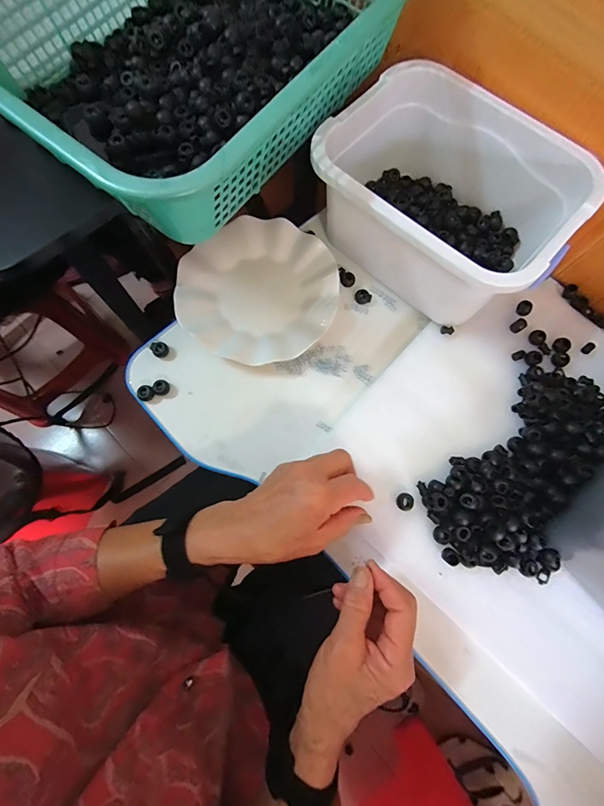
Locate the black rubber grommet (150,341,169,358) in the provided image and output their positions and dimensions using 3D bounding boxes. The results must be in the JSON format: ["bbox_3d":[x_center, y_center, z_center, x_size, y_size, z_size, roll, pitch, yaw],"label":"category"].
[{"bbox_3d":[-0.163,-0.062,0.413,0.019,0.015,0.017,44,81,7],"label":"black rubber grommet"}]

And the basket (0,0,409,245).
[{"bbox_3d":[-0.094,-0.339,0.330,0.292,0.087,0.380,39,78,7],"label":"basket"}]

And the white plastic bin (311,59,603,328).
[{"bbox_3d":[0.147,-0.218,0.397,0.248,0.115,0.188,40,81,8],"label":"white plastic bin"}]

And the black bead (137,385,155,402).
[{"bbox_3d":[-0.172,-0.011,0.398,0.015,0.012,0.016,0,79,-1],"label":"black bead"}]

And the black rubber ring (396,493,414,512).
[{"bbox_3d":[0.107,0.102,0.372,0.018,0.007,0.017,0,79,-1],"label":"black rubber ring"}]

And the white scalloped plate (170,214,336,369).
[{"bbox_3d":[-0.051,-0.132,0.426,0.179,0.018,0.174,0,79,-1],"label":"white scalloped plate"}]

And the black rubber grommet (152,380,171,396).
[{"bbox_3d":[-0.155,-0.017,0.401,0.016,0.011,0.017,0,79,-1],"label":"black rubber grommet"}]

